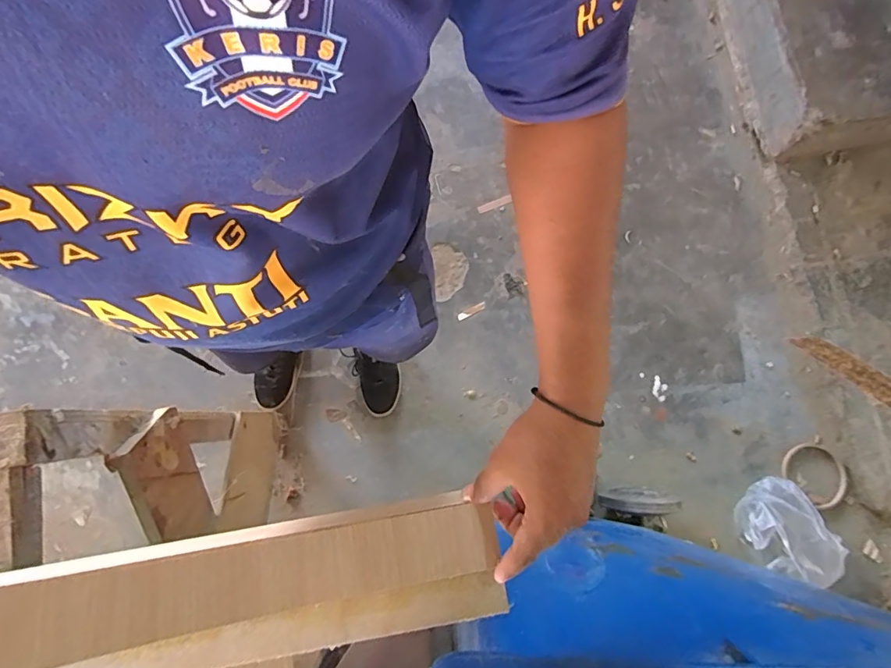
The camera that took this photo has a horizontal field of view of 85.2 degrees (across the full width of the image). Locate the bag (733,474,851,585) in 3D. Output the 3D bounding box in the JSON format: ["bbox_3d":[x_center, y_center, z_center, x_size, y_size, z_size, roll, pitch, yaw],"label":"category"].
[{"bbox_3d":[0.831,0.479,1.171,0.163,0.136,0.221,-32,82,-6],"label":"bag"}]

